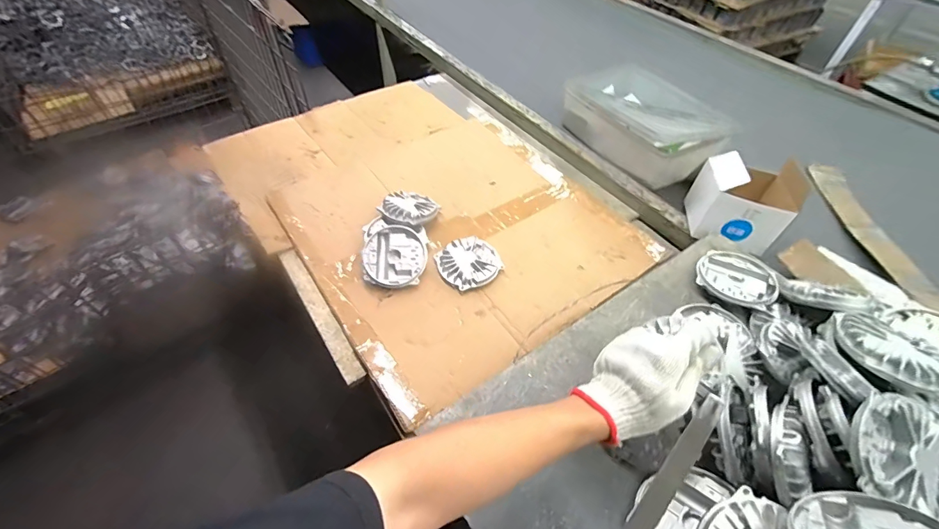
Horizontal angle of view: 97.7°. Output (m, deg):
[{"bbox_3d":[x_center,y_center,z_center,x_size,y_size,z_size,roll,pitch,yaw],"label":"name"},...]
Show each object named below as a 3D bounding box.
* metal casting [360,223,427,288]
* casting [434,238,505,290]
[{"bbox_3d":[-0.132,-0.013,0.730,0.109,0.028,0.108,0,78,0],"label":"metal casting"},{"bbox_3d":[0.000,-0.004,0.738,0.105,0.026,0.107,1,50,-1],"label":"casting"}]

